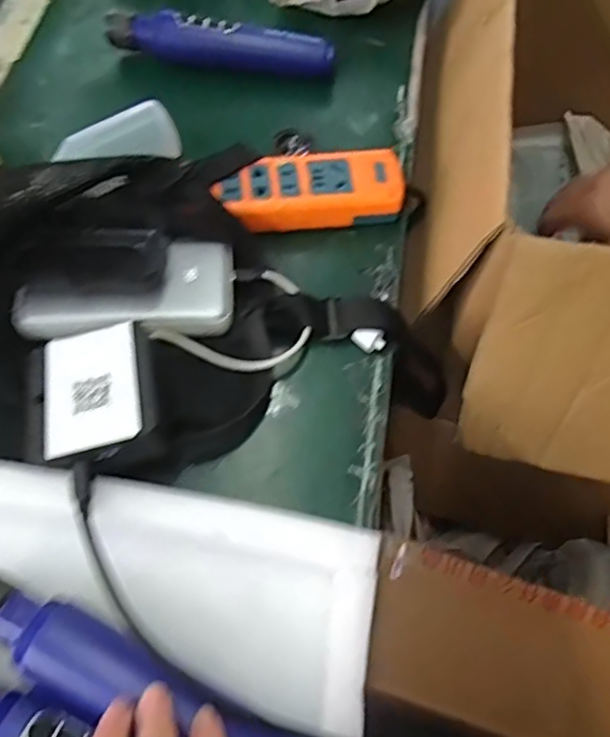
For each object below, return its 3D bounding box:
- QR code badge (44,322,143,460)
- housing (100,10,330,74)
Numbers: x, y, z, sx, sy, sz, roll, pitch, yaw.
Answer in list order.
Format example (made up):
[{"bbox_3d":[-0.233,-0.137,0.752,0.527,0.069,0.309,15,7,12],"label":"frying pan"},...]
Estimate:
[{"bbox_3d":[-0.122,0.010,0.346,0.054,0.004,0.079,-14,57,0],"label":"QR code badge"},{"bbox_3d":[-0.072,-0.271,0.514,0.190,0.039,0.032,6,65,0],"label":"housing"}]

